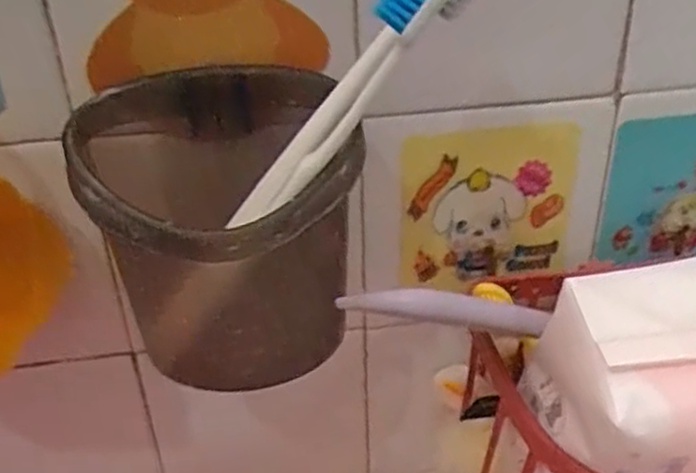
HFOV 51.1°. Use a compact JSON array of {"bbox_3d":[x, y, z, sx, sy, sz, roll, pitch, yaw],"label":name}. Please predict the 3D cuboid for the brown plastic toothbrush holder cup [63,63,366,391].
[{"bbox_3d":[-0.046,-0.003,0.263,0.089,0.094,0.091,-9,32,-10],"label":"brown plastic toothbrush holder cup"}]

